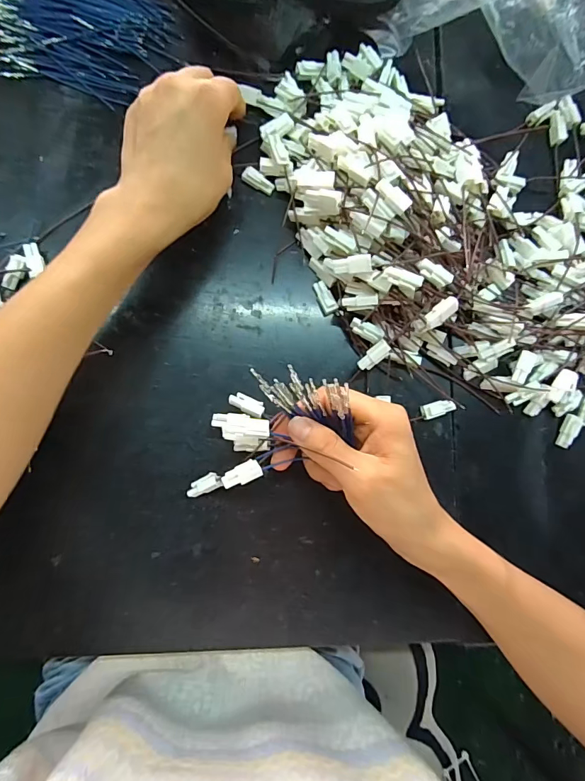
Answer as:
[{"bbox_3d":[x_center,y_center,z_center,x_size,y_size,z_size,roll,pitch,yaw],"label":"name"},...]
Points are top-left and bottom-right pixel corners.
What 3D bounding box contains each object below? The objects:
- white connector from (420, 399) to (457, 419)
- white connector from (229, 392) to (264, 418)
[{"bbox_3d":[0.108,0.013,0.311,0.025,0.009,0.011,-16,85,-6],"label":"white connector"},{"bbox_3d":[-0.031,0.009,0.282,0.025,0.004,0.011,25,82,6],"label":"white connector"}]

